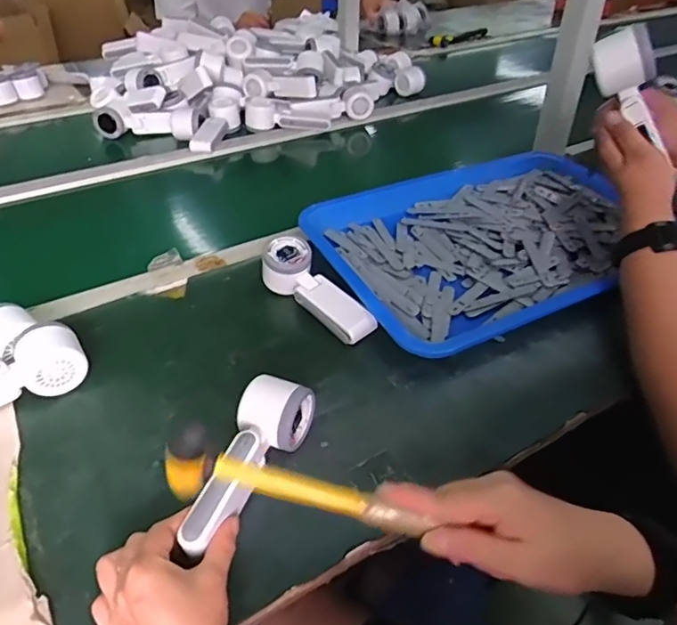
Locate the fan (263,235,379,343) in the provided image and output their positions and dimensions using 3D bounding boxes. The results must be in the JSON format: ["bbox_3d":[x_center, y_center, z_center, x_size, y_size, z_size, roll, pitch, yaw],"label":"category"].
[{"bbox_3d":[-0.022,-0.027,0.623,0.055,0.050,0.166,-31,51,-30],"label":"fan"}]

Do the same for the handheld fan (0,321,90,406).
[{"bbox_3d":[-0.333,0.065,0.516,0.165,0.051,0.057,-22,47,-23],"label":"handheld fan"}]

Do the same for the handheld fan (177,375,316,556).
[{"bbox_3d":[-0.081,0.124,0.449,0.055,0.042,0.161,18,43,18],"label":"handheld fan"}]

